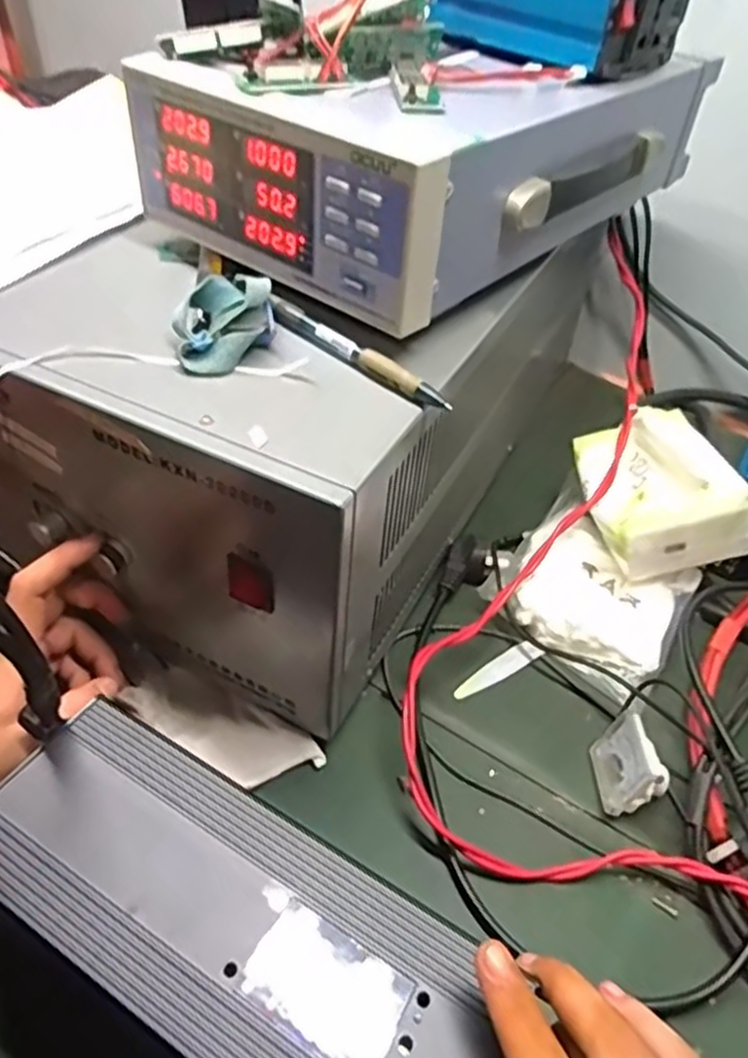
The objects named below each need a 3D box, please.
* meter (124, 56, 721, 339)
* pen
[{"bbox_3d":[0.049,-0.265,0.479,0.227,0.088,0.356,31,49,24],"label":"meter"},{"bbox_3d":[-0.010,-0.095,0.382,0.129,0.009,0.012,36,52,28],"label":"pen"}]

